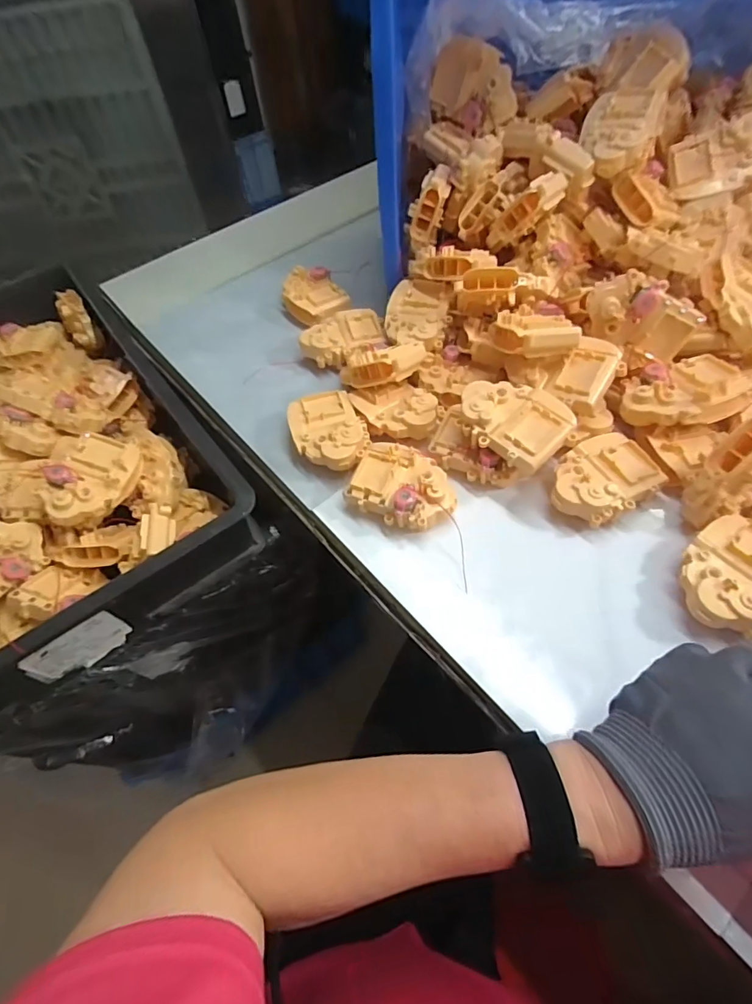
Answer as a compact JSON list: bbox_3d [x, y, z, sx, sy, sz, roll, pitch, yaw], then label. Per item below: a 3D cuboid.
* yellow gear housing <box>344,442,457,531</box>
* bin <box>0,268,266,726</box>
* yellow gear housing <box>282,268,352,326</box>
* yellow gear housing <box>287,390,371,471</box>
[{"bbox_3d":[0.026,-0.013,0.445,0.095,0.037,0.073,12,57,13],"label":"yellow gear housing"},{"bbox_3d":[-0.431,-0.041,0.544,0.399,0.101,0.550,-35,59,-18],"label":"bin"},{"bbox_3d":[-0.077,-0.259,0.618,0.074,0.038,0.096,-27,57,-13],"label":"yellow gear housing"},{"bbox_3d":[-0.047,-0.068,0.487,0.069,0.032,0.094,-24,56,-11],"label":"yellow gear housing"}]

